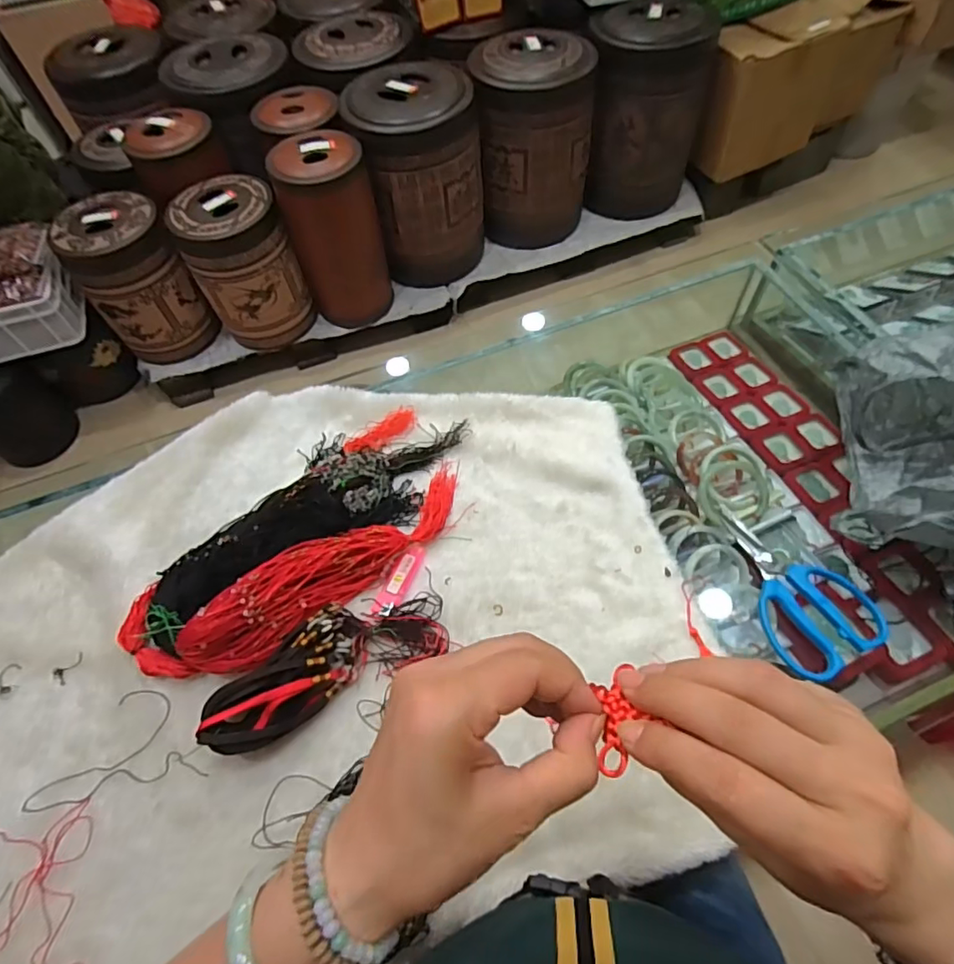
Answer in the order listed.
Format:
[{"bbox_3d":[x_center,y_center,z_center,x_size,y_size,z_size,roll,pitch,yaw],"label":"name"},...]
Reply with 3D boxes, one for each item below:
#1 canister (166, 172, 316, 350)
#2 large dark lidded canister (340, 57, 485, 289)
[{"bbox_3d":[-0.705,-0.656,1.719,0.294,0.442,0.260,-24,61,-10],"label":"canister"},{"bbox_3d":[-0.173,-0.947,1.750,0.375,0.525,0.324,-4,59,1],"label":"large dark lidded canister"}]

